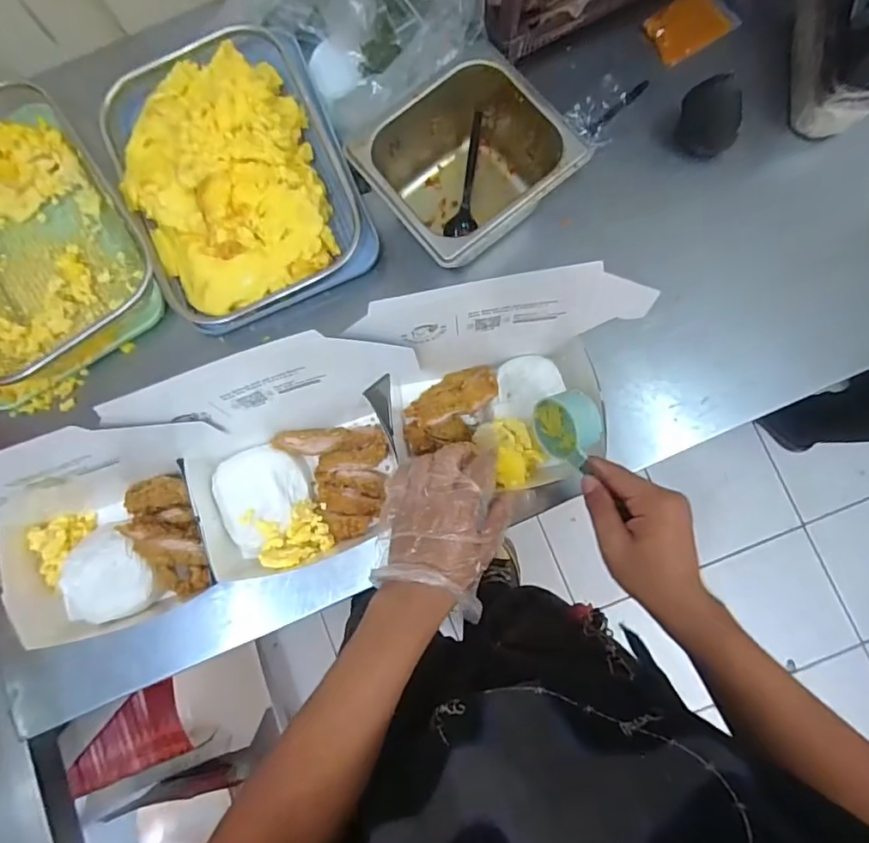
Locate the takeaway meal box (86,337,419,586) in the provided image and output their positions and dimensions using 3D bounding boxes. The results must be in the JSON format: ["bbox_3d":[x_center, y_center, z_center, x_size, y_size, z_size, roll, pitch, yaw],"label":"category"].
[{"bbox_3d":[-0.120,0.036,0.467,0.228,0.163,0.176,-21,82,0],"label":"takeaway meal box"}]

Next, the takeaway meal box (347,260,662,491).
[{"bbox_3d":[0.065,-0.024,0.462,0.222,0.157,0.146,-4,82,2],"label":"takeaway meal box"}]

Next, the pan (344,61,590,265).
[{"bbox_3d":[0.029,-0.242,0.525,0.166,0.095,0.159,-39,82,-3],"label":"pan"}]

